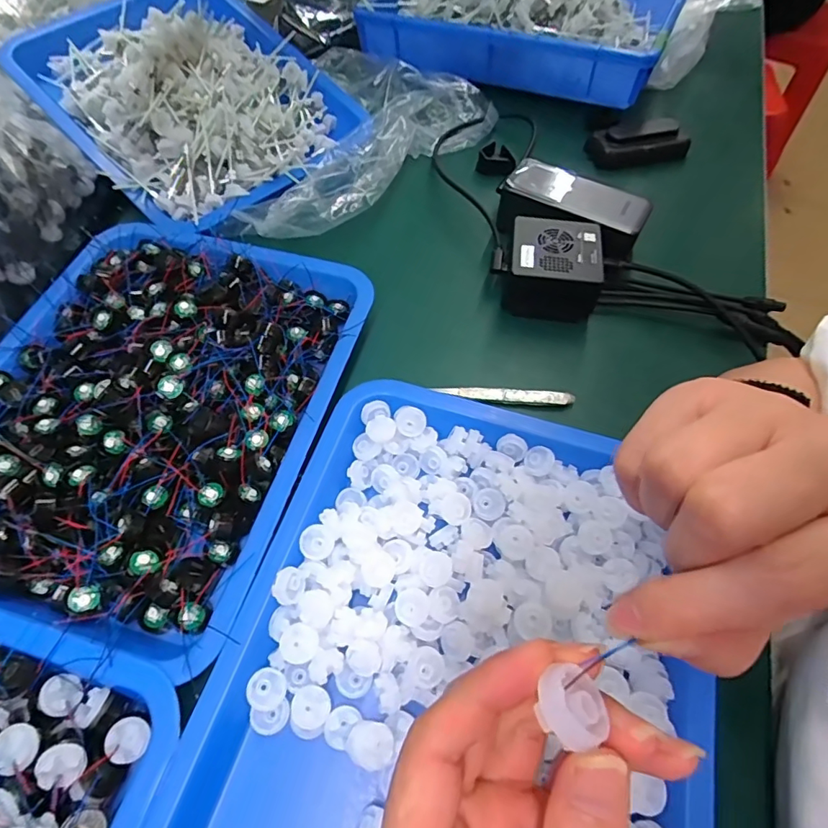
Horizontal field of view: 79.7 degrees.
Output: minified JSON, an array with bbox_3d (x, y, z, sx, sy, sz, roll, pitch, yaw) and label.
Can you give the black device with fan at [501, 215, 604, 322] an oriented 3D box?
[{"bbox_3d":[0.123,-0.126,0.434,0.085,0.051,0.078,10,60,4],"label":"black device with fan"}]

